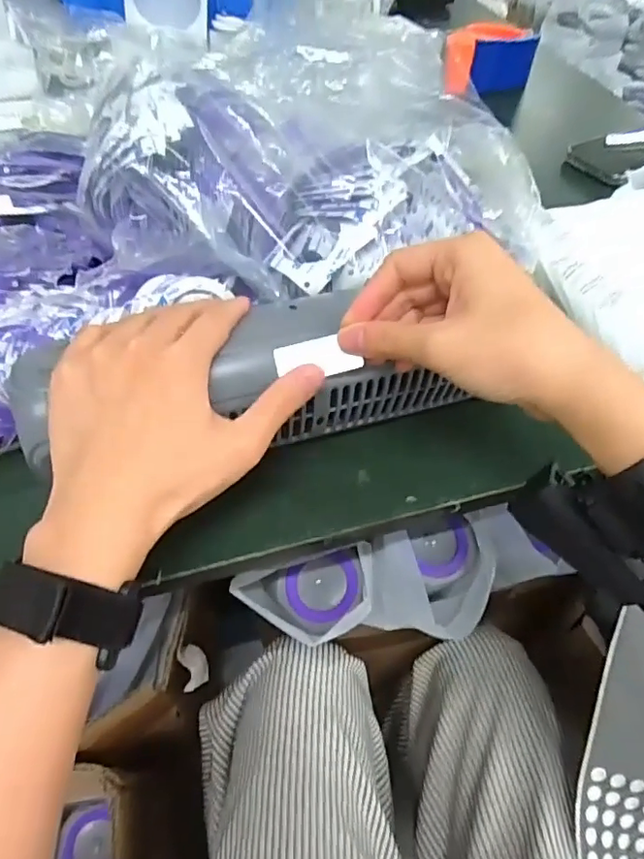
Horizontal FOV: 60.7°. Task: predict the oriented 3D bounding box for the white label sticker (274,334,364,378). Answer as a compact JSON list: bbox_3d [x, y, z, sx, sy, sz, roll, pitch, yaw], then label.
[{"bbox_3d":[-0.003,-0.039,0.294,0.044,0.004,0.025,-13,61,-4],"label":"white label sticker"}]

